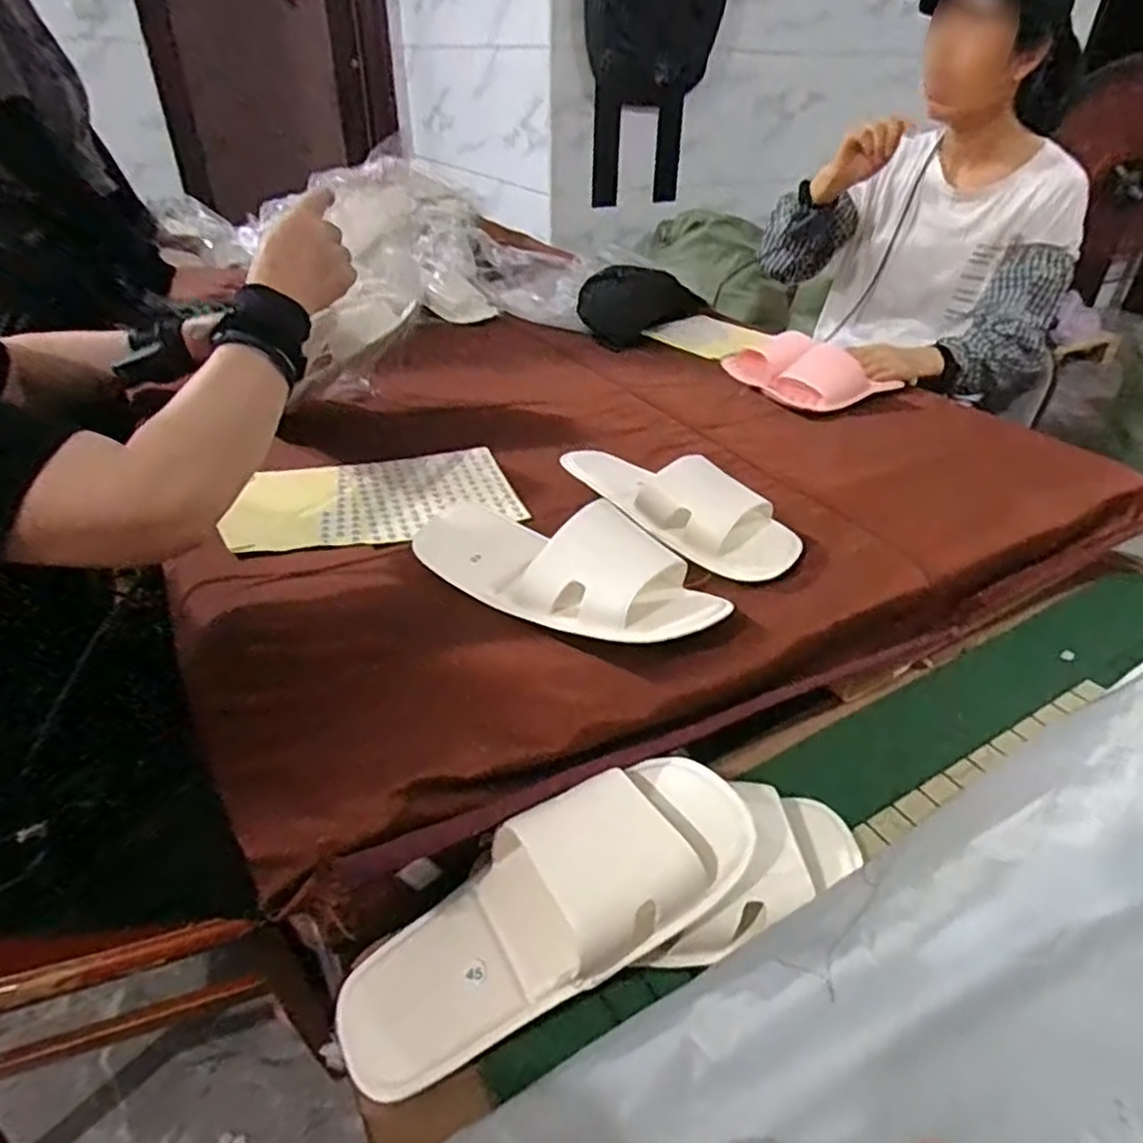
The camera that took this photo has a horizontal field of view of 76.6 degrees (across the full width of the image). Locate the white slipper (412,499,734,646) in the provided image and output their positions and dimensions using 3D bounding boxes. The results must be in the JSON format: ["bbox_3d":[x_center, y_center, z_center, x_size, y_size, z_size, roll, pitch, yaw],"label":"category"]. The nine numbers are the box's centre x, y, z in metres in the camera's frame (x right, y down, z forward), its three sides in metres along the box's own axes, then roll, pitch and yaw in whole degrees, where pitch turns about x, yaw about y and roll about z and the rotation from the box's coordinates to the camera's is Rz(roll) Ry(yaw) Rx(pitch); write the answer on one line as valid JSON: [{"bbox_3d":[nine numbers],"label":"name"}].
[{"bbox_3d":[-0.012,-0.014,0.601,0.275,0.075,0.119,26,42,29],"label":"white slipper"}]

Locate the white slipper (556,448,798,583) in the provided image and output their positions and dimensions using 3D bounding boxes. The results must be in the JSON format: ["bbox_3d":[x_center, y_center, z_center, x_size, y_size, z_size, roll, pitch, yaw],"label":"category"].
[{"bbox_3d":[0.103,-0.076,0.699,0.104,0.069,0.240,-24,43,-32],"label":"white slipper"}]

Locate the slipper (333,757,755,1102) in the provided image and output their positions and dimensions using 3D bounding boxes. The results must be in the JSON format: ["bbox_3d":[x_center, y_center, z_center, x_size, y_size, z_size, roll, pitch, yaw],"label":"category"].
[{"bbox_3d":[-0.020,0.202,0.442,0.274,0.061,0.103,-33,43,-5],"label":"slipper"}]

